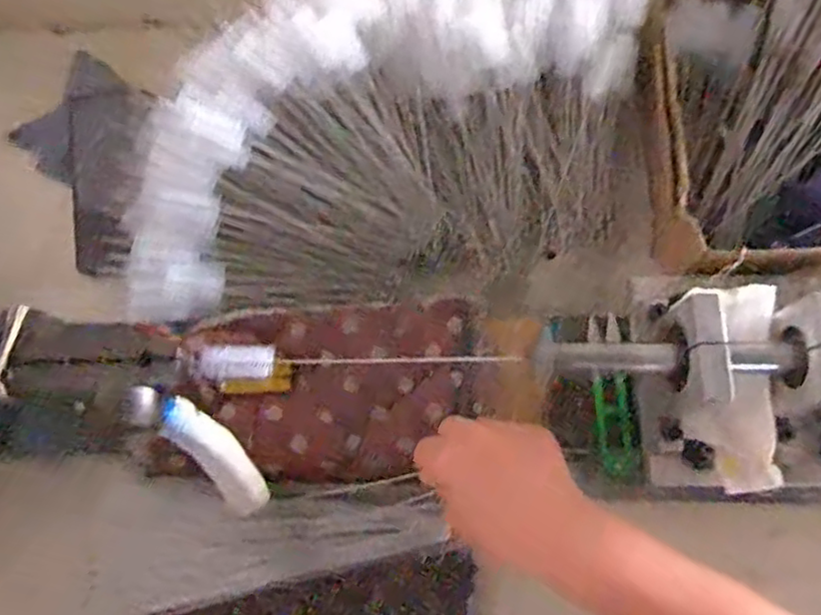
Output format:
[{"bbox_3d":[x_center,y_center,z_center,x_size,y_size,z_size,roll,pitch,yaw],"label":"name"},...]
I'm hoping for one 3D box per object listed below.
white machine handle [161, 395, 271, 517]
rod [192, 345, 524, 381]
[{"bbox_3d":[-0.125,0.096,0.425,0.026,0.022,0.097,-36,116,-9],"label":"white machine handle"},{"bbox_3d":[-0.039,0.033,0.401,0.185,0.011,0.019,0,73,-3],"label":"rod"}]

